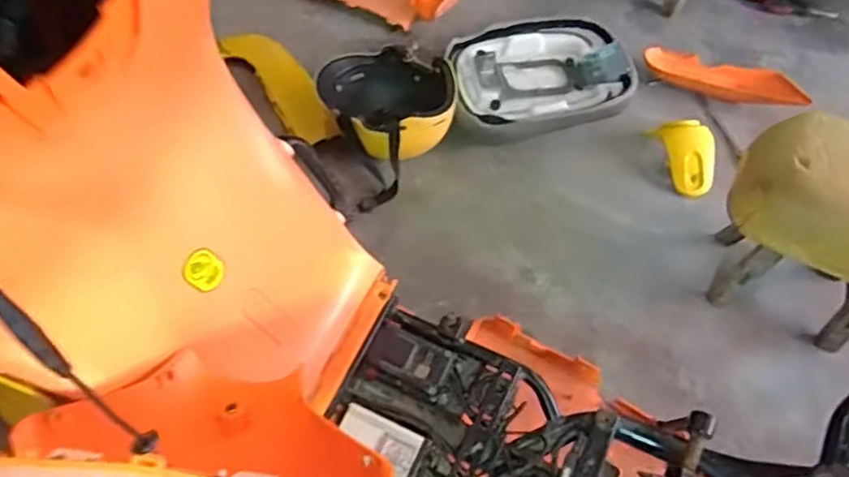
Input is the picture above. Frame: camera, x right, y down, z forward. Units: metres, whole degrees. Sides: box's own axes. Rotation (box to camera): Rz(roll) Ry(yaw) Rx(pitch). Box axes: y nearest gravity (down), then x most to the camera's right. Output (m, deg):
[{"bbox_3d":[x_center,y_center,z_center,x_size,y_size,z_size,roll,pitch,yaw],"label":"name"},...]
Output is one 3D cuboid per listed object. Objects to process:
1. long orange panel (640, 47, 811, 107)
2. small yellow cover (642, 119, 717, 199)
[{"bbox_3d":[0.647,-0.344,1.418,0.341,0.064,0.093,20,59,11],"label":"long orange panel"},{"bbox_3d":[0.516,-0.170,1.274,0.088,0.074,0.170,-14,59,-10],"label":"small yellow cover"}]

